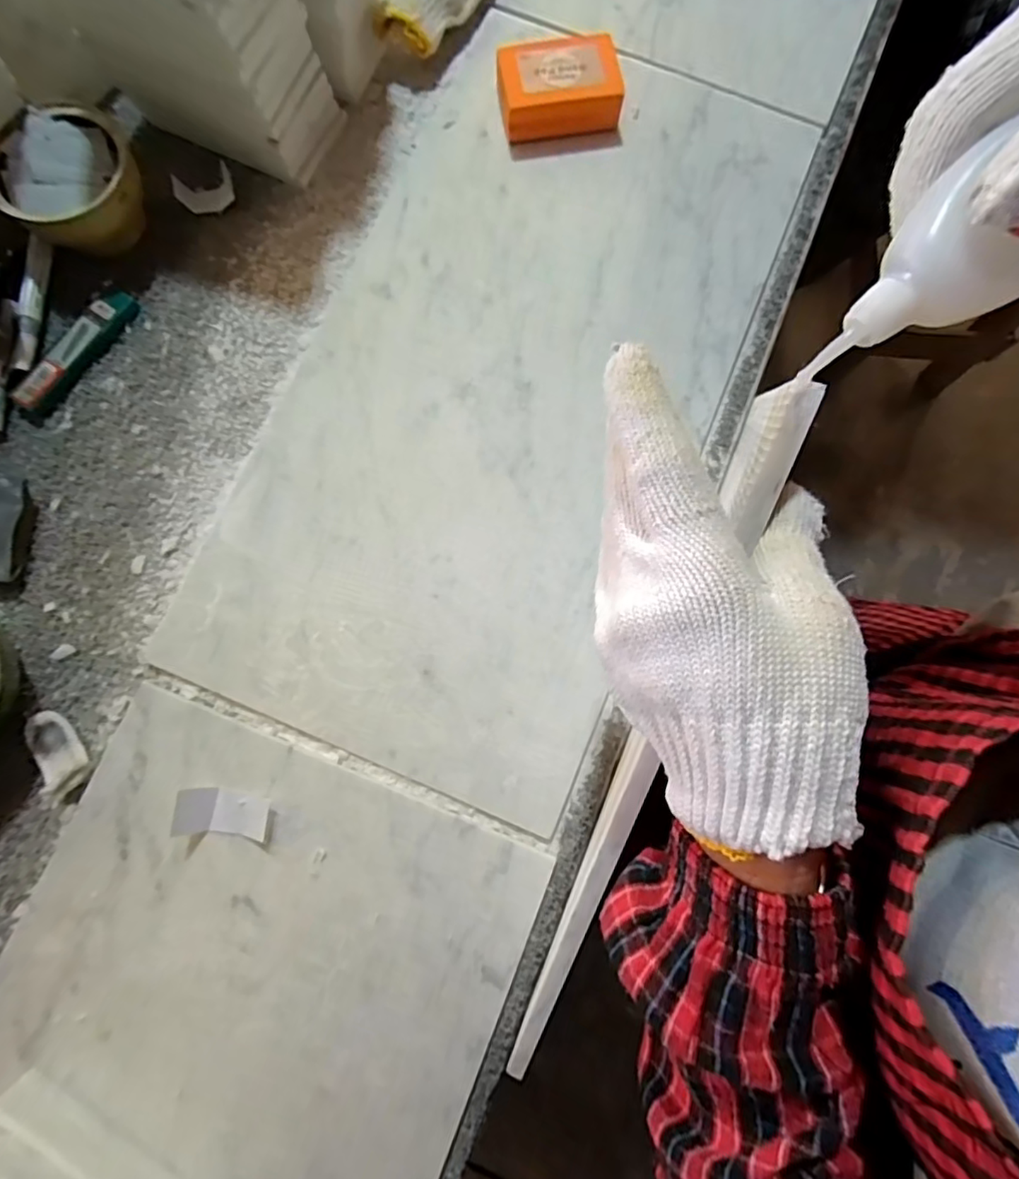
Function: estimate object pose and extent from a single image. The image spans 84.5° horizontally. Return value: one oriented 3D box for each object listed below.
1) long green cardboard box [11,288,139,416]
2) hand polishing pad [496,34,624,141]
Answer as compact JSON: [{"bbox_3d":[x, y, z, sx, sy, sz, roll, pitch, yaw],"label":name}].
[{"bbox_3d":[-0.328,-0.181,0.425,0.028,0.015,0.111,32,81,6],"label":"long green cardboard box"},{"bbox_3d":[0.039,-0.398,0.448,0.093,0.033,0.061,-7,79,-1],"label":"hand polishing pad"}]

